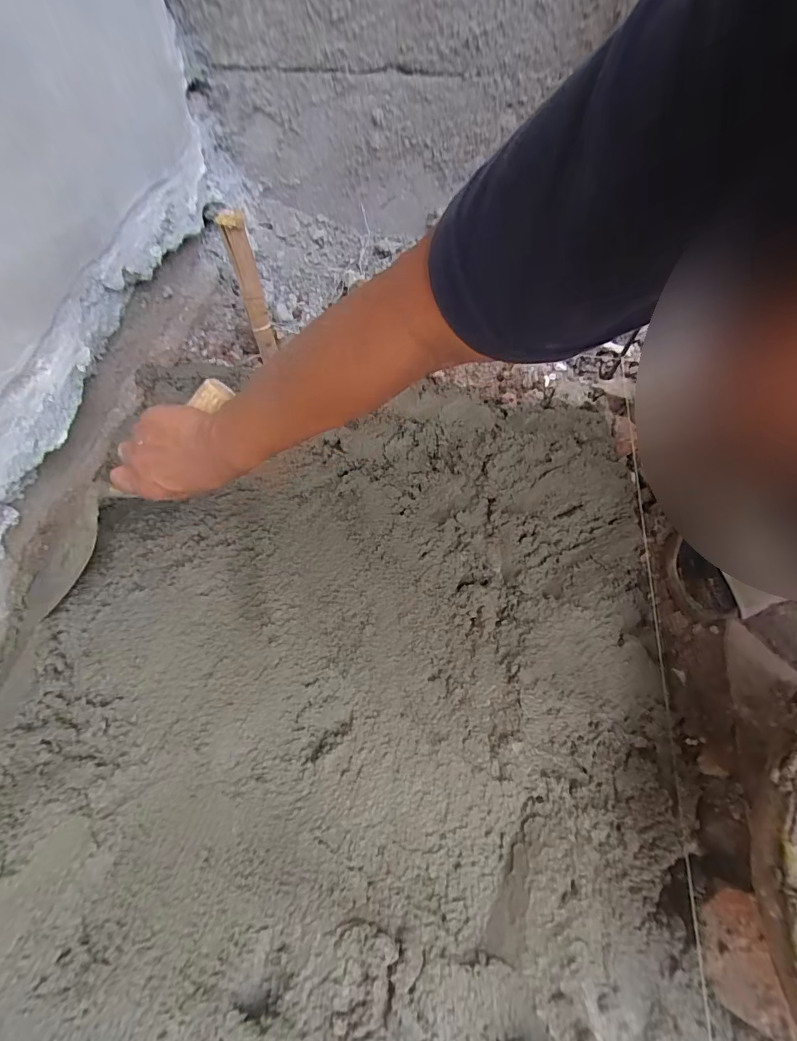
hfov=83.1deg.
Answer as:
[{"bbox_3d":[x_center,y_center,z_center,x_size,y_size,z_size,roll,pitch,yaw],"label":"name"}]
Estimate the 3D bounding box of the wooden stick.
[{"bbox_3d":[-0.191,-0.301,0.579,0.029,0.178,0.030,-25,62,-13],"label":"wooden stick"}]

